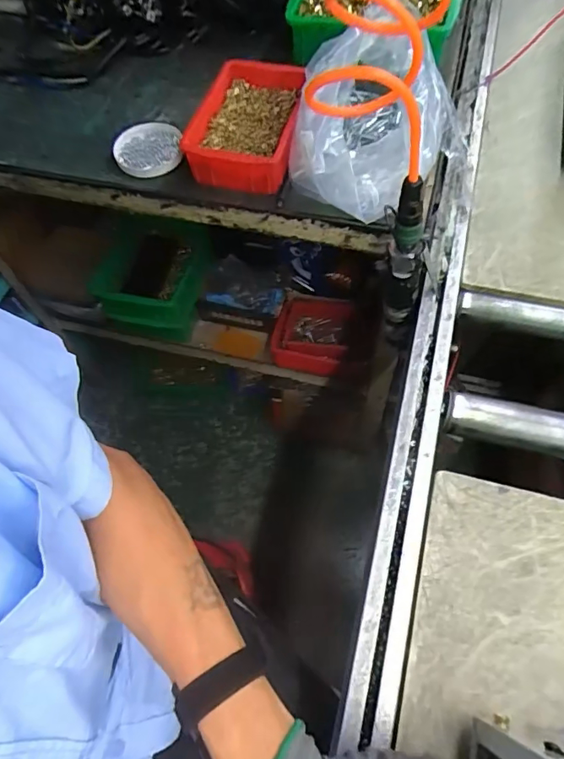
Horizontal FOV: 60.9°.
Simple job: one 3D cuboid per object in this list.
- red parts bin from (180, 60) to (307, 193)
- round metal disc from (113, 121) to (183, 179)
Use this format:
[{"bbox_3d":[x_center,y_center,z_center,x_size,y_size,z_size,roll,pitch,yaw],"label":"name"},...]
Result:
[{"bbox_3d":[-0.047,-0.350,0.662,0.136,0.059,0.203,7,64,8],"label":"red parts bin"},{"bbox_3d":[-0.189,-0.328,0.679,0.093,0.019,0.099,-11,63,-1],"label":"round metal disc"}]

